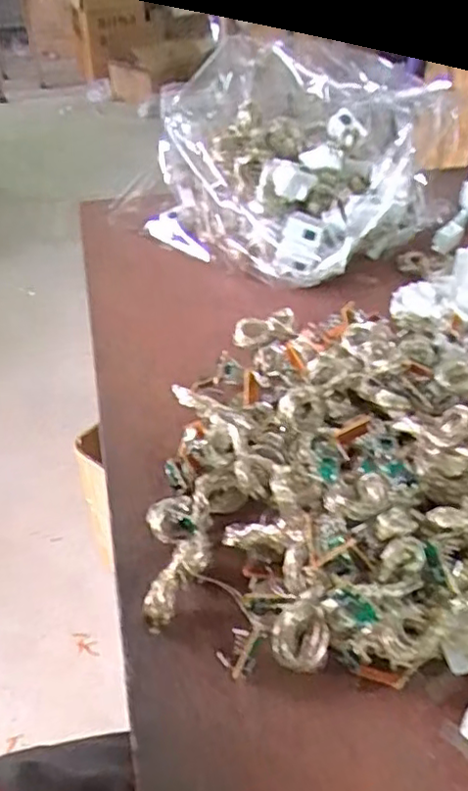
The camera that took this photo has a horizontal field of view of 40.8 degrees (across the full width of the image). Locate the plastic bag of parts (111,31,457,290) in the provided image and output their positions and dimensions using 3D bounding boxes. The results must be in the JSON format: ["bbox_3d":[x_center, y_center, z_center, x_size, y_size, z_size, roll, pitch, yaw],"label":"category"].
[{"bbox_3d":[0.044,-0.180,0.487,0.175,0.119,0.200,-31,50,-29],"label":"plastic bag of parts"}]

